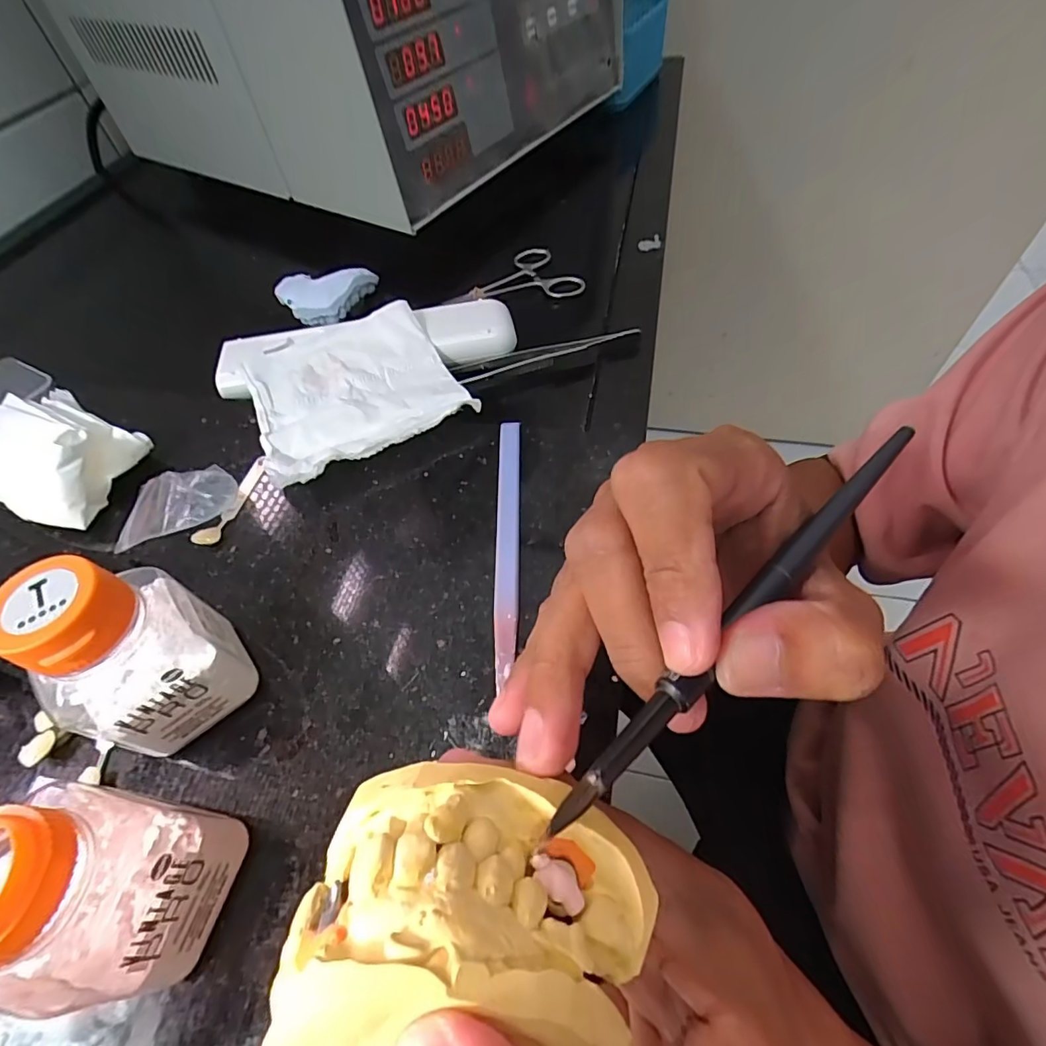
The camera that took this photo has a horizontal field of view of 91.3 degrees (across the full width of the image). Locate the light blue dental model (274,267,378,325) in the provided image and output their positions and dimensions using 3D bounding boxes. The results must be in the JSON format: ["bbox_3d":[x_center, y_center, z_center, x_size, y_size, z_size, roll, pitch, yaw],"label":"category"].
[{"bbox_3d":[-0.138,-0.159,0.358,0.065,0.019,0.040,-8,55,0],"label":"light blue dental model"}]

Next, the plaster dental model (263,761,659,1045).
[{"bbox_3d":[-0.009,0.075,0.091,0.058,0.039,0.042,25,15,-7],"label":"plaster dental model"}]

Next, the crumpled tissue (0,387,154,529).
[{"bbox_3d":[-0.232,-0.037,0.249,0.089,0.033,0.060,21,59,18],"label":"crumpled tissue"}]

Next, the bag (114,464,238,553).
[{"bbox_3d":[-0.159,-0.008,0.234,0.052,0.016,0.027,-26,57,-13],"label":"bag"}]

